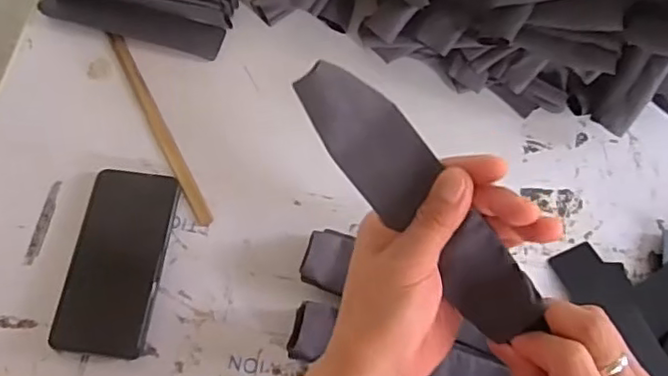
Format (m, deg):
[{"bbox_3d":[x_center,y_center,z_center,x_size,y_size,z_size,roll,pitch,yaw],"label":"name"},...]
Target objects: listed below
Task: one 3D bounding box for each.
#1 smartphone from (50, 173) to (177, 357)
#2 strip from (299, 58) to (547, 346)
[{"bbox_3d":[-0.192,0.063,0.550,0.080,0.016,0.165,7,70,1],"label":"smartphone"},{"bbox_3d":[0.045,0.006,0.329,0.042,0.013,0.172,-38,95,8],"label":"strip"}]

